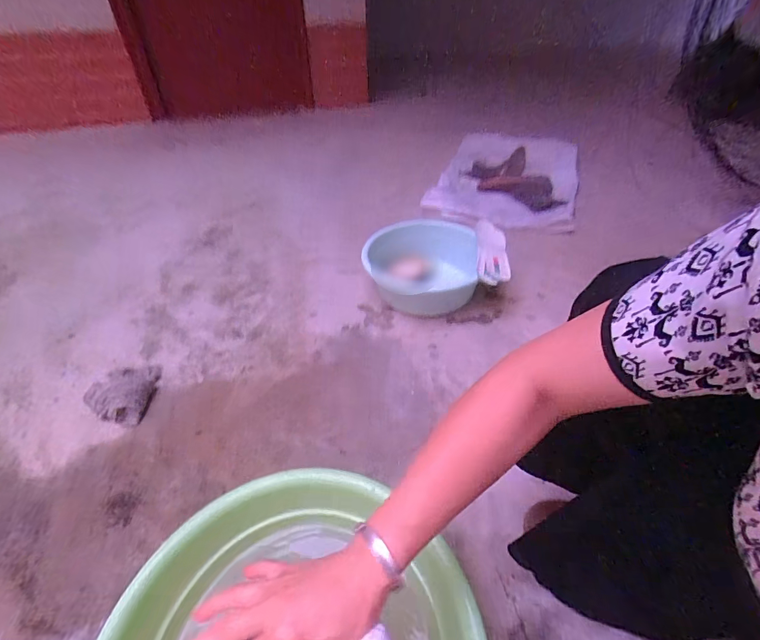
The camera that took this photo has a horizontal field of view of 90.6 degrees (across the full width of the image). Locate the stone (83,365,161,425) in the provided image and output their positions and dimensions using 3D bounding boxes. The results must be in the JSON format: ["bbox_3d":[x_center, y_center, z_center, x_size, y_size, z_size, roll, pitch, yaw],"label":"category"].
[{"bbox_3d":[-0.510,0.133,0.739,0.116,0.059,0.155,-8,42,-6],"label":"stone"}]

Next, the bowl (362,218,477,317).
[{"bbox_3d":[0.111,-0.153,1.000,0.281,0.105,0.299,-2,42,2],"label":"bowl"}]

